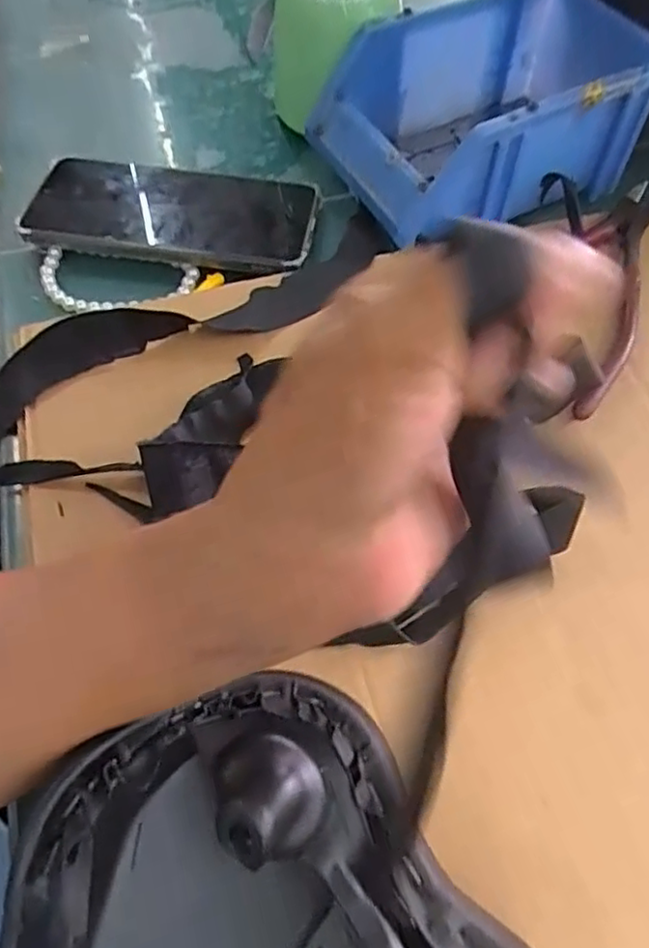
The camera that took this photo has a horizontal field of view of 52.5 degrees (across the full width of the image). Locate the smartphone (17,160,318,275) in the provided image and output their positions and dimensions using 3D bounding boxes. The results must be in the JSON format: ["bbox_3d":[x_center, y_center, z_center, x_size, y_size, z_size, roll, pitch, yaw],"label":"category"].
[{"bbox_3d":[-0.087,-0.154,0.379,0.162,0.012,0.080,9,61,4],"label":"smartphone"}]

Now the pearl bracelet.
[{"bbox_3d":[-0.116,-0.108,0.368,0.087,0.008,0.039,4,61,1],"label":"pearl bracelet"}]

